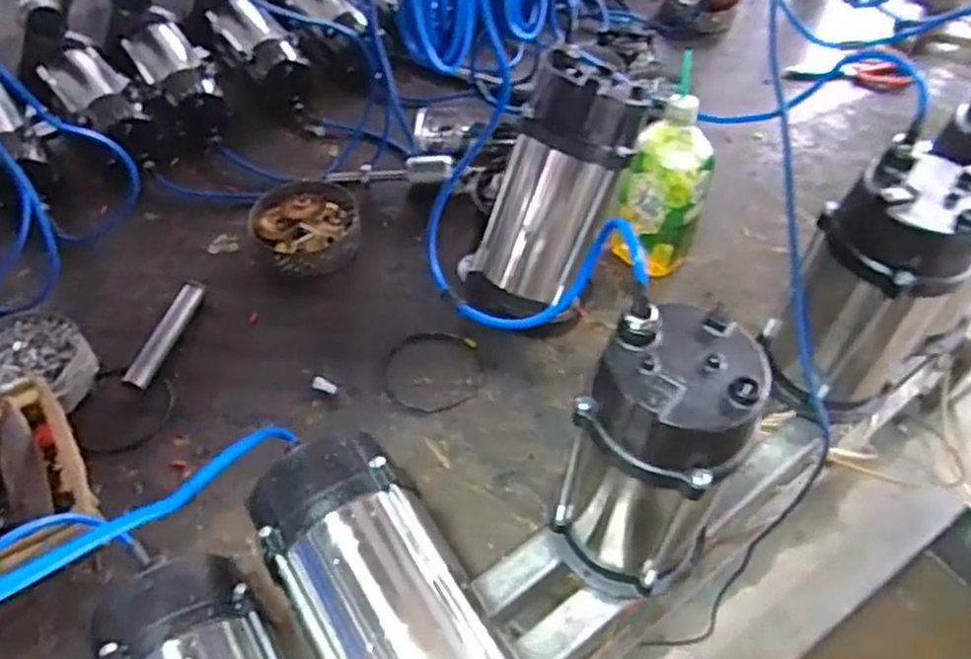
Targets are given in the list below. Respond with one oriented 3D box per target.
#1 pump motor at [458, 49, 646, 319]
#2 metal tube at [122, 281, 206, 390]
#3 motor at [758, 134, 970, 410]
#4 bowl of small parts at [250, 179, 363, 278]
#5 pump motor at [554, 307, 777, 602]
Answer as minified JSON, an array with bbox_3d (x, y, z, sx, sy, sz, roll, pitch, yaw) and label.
[{"bbox_3d":[0.079,-0.141,0.773,0.104,0.268,0.121,36,30,25],"label":"pump motor"},{"bbox_3d":[-0.358,0.004,0.834,0.026,0.026,0.147,12,52,9],"label":"metal tube"},{"bbox_3d":[0.367,-0.030,0.700,0.124,0.258,0.106,-8,52,-7],"label":"motor"},{"bbox_3d":[-0.221,-0.134,0.928,0.131,0.045,0.125,0,51,0],"label":"bowl of small parts"},{"bbox_3d":[0.136,0.111,0.593,0.127,0.263,0.112,-36,60,-26],"label":"pump motor"}]

